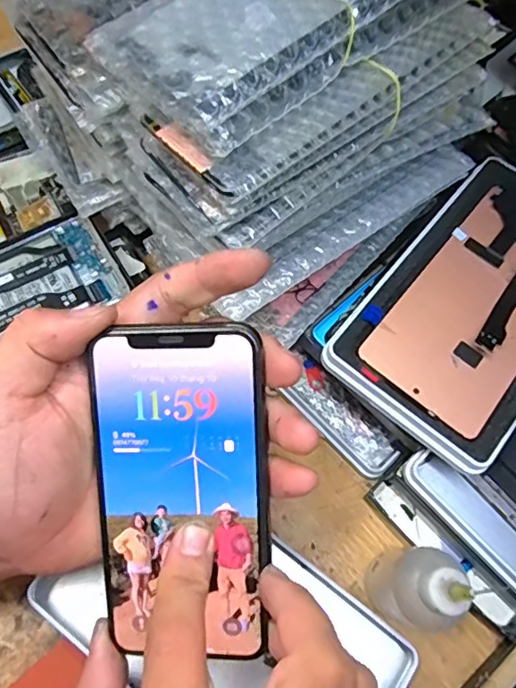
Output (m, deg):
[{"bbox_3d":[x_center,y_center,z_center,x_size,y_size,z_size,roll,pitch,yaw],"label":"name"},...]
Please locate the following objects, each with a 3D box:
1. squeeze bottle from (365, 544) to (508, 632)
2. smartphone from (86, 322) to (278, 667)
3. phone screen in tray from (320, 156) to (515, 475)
[{"bbox_3d":[0.075,0.116,0.262,0.033,0.100,0.037,27,69,9],"label":"squeeze bottle"},{"bbox_3d":[-0.030,0.062,0.221,0.067,0.004,0.136,-1,99,5],"label":"smartphone"},{"bbox_3d":[0.127,-0.026,0.305,0.101,0.011,0.179,40,70,13],"label":"phone screen in tray"}]

